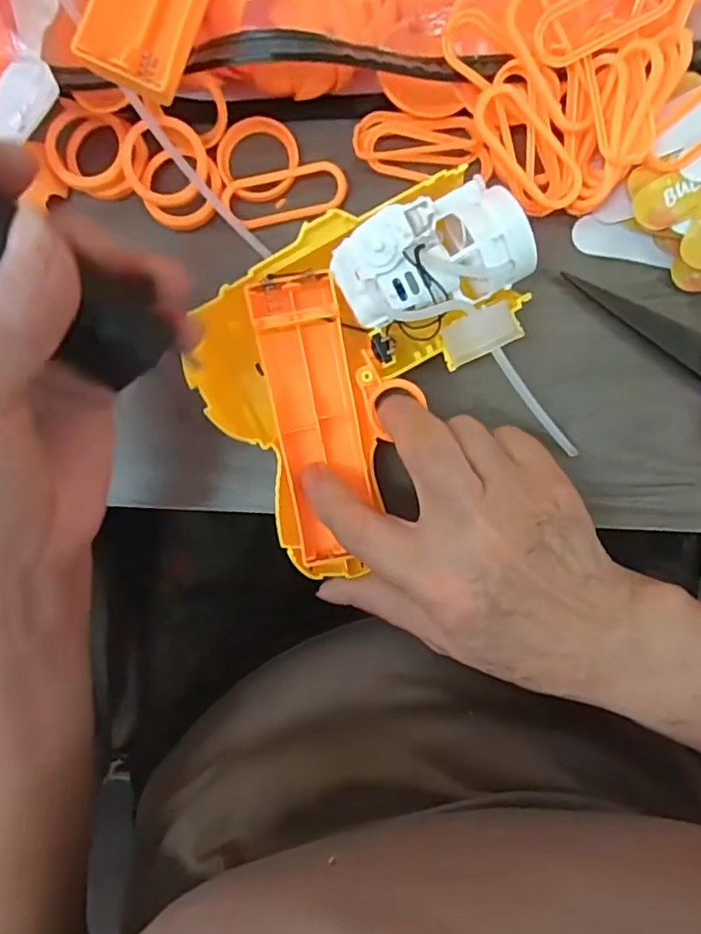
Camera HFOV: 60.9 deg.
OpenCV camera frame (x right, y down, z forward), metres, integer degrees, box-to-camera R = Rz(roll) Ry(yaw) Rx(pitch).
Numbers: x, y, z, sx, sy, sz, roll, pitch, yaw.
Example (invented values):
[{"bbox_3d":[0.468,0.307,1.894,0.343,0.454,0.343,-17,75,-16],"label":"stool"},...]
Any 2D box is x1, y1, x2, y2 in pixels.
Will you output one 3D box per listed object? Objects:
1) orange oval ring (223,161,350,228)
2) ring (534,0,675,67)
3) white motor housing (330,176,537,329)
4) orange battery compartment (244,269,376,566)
[{"bbox_3d":[-0.028,-0.118,0.256,0.052,0.006,0.023,-11,88,3],"label":"orange oval ring"},{"bbox_3d":[0.095,-0.170,0.223,0.053,0.004,0.021,-23,113,9],"label":"ring"},{"bbox_3d":[0.029,-0.080,0.225,0.069,0.031,0.041,-20,88,2],"label":"white motor housing"},{"bbox_3d":[-0.013,-0.018,0.235,0.034,0.021,0.110,-8,97,0],"label":"orange battery compartment"}]

